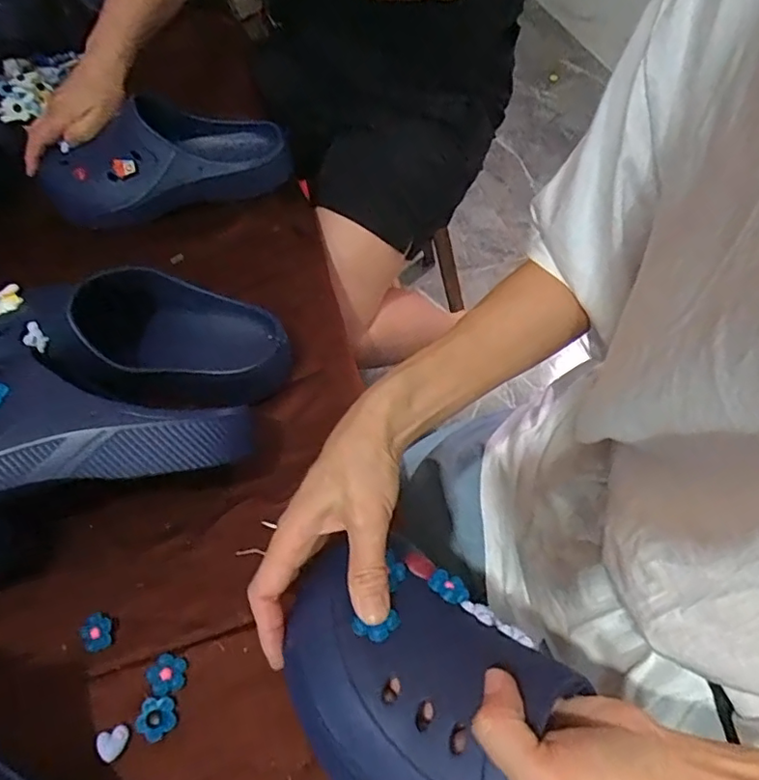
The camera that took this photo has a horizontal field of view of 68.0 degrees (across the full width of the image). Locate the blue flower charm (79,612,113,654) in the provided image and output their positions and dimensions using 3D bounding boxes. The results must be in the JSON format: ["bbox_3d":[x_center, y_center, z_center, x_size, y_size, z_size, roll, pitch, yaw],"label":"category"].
[{"bbox_3d":[-0.200,0.172,0.397,0.022,0.012,0.023,-1,57,2],"label":"blue flower charm"}]

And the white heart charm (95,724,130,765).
[{"bbox_3d":[-0.170,0.225,0.358,0.018,0.009,0.019,-20,58,-9],"label":"white heart charm"}]

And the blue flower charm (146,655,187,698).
[{"bbox_3d":[-0.143,0.191,0.377,0.023,0.004,0.024,16,57,-6],"label":"blue flower charm"}]

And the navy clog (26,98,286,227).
[{"bbox_3d":[-0.227,-0.249,0.604,0.251,0.092,0.085,-20,58,-10],"label":"navy clog"}]

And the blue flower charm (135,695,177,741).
[{"bbox_3d":[-0.145,0.213,0.365,0.024,0.007,0.024,-1,57,2],"label":"blue flower charm"}]

